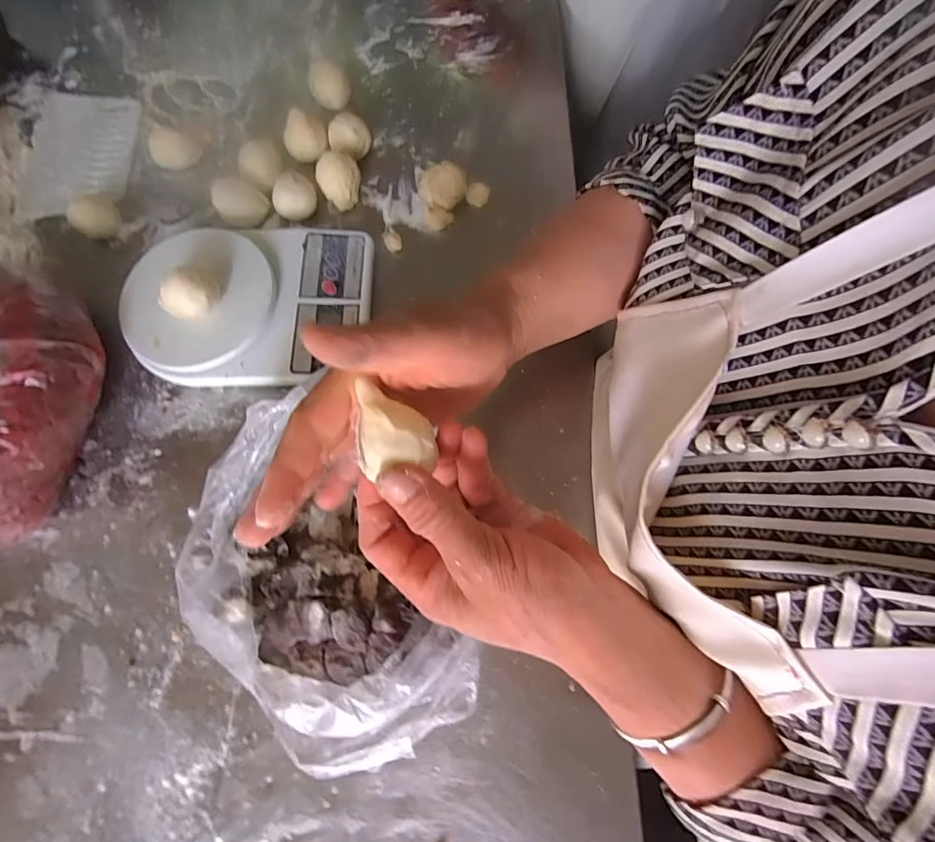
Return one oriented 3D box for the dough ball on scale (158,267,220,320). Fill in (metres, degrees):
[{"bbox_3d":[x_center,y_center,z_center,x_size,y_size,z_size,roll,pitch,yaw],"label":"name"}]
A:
[{"bbox_3d":[-0.231,-0.105,0.383,0.040,0.038,0.043,0,74,1],"label":"dough ball on scale"}]

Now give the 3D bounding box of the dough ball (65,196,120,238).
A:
[{"bbox_3d":[-0.373,-0.206,0.455,0.038,0.033,0.040,-1,73,2],"label":"dough ball"}]

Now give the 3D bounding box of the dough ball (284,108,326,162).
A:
[{"bbox_3d":[-0.168,-0.293,0.471,0.041,0.041,0.037,-22,74,-4],"label":"dough ball"}]

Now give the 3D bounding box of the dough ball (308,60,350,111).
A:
[{"bbox_3d":[-0.149,-0.363,0.500,0.041,0.030,0.041,-17,73,-3],"label":"dough ball"}]

